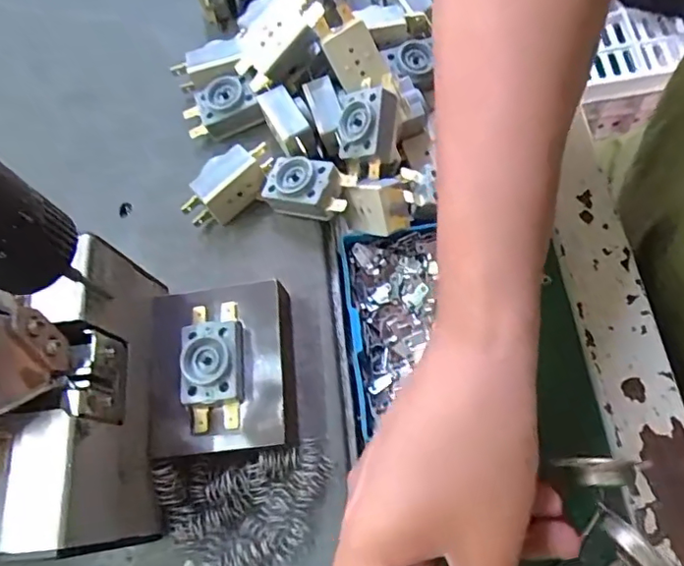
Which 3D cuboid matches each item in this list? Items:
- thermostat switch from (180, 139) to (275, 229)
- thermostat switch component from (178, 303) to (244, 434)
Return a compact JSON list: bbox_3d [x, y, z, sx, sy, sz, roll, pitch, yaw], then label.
[{"bbox_3d":[-0.063,-0.055,0.312,0.057,0.033,0.023,-38,68,-7],"label":"thermostat switch"},{"bbox_3d":[-0.061,0.037,0.259,0.029,0.011,0.060,-9,67,5],"label":"thermostat switch component"}]

